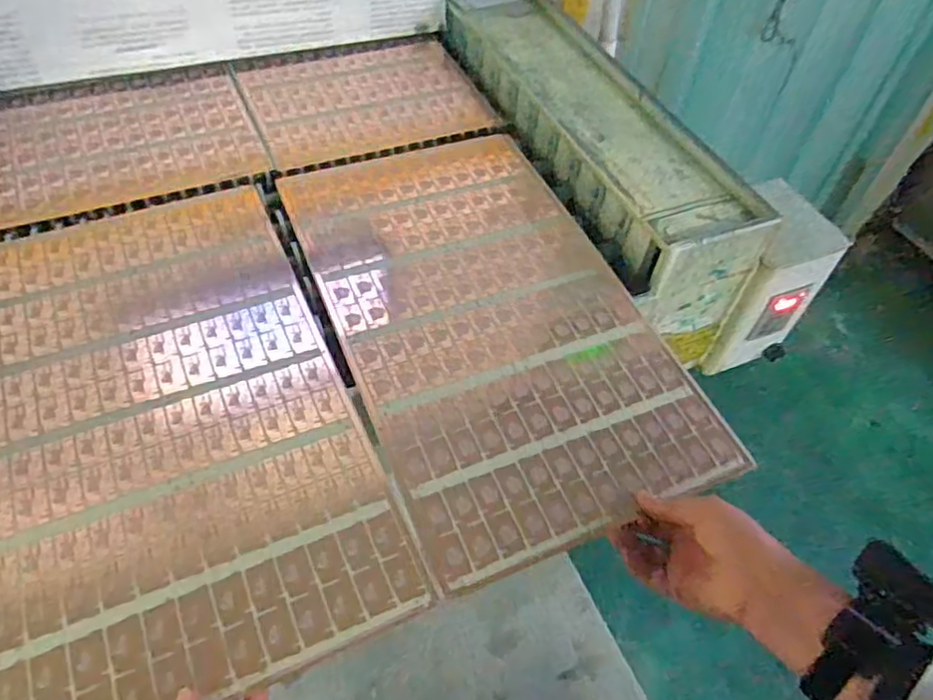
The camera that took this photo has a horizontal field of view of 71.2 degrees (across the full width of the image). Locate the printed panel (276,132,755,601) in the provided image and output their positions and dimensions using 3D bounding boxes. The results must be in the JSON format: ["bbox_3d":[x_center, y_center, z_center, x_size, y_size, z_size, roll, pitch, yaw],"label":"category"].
[{"bbox_3d":[0.018,-0.048,0.676,0.301,0.016,0.509,-16,55,-18],"label":"printed panel"}]

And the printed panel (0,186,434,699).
[{"bbox_3d":[-0.264,0.048,0.569,0.299,0.007,0.502,-18,56,-19],"label":"printed panel"}]

